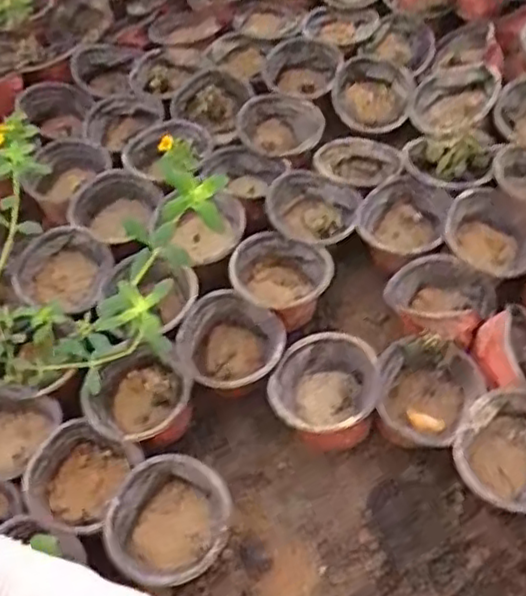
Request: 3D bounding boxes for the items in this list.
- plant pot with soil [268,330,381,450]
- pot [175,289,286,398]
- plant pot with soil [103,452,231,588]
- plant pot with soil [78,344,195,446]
[{"bbox_3d":[0.057,0.086,0.621,0.091,0.075,0.102,6,56,9],"label":"plant pot with soil"},{"bbox_3d":[-0.027,0.056,0.657,0.096,0.083,0.093,-2,55,3],"label":"pot"},{"bbox_3d":[-0.075,0.190,0.567,0.093,0.066,0.095,-2,55,3],"label":"plant pot with soil"},{"bbox_3d":[-0.114,0.097,0.633,0.090,0.072,0.089,-2,55,3],"label":"plant pot with soil"}]

